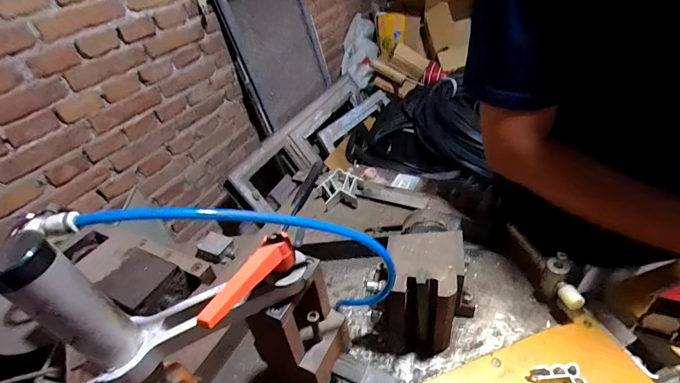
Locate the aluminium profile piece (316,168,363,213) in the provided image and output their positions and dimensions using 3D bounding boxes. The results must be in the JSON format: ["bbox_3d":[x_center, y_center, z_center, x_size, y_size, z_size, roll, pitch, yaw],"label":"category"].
[{"bbox_3d":[0.000,-0.006,0.698,0.088,0.036,0.079,-8,39,0],"label":"aluminium profile piece"}]

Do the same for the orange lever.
[{"bbox_3d":[-0.069,0.068,0.275,0.018,0.034,0.104,11,25,22],"label":"orange lever"}]

